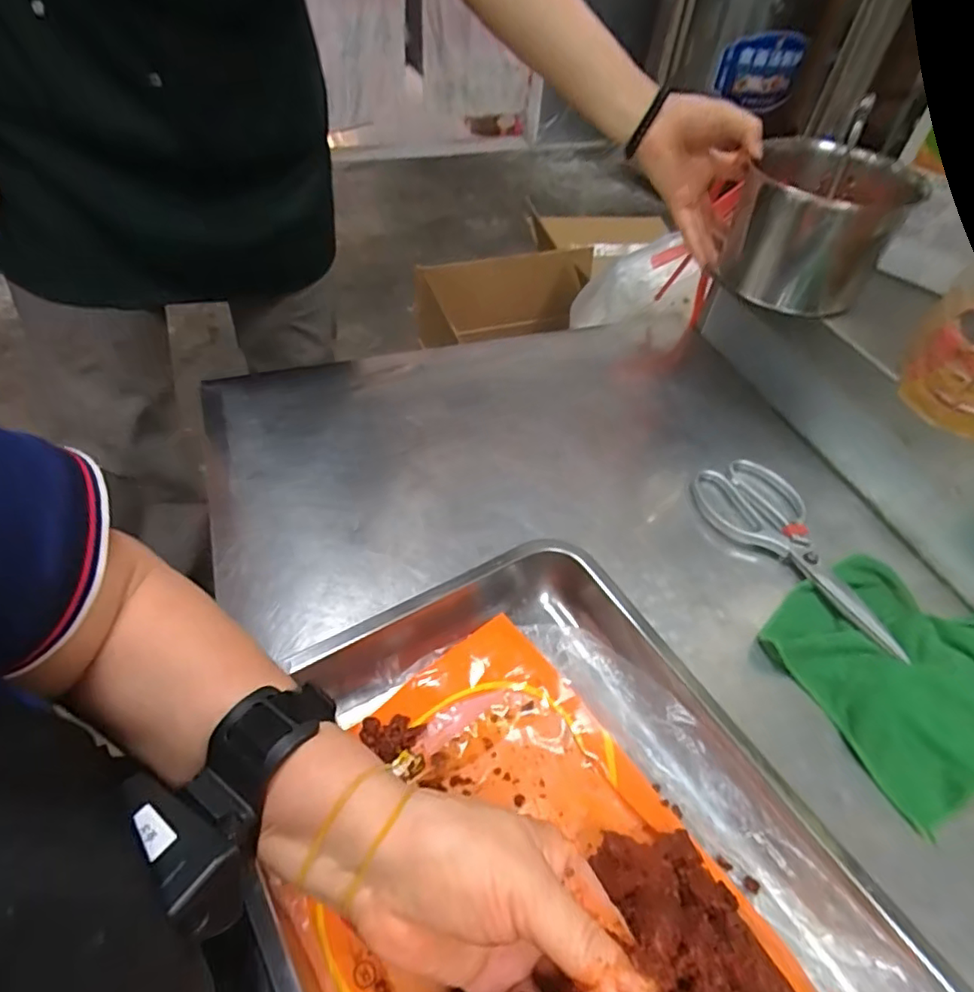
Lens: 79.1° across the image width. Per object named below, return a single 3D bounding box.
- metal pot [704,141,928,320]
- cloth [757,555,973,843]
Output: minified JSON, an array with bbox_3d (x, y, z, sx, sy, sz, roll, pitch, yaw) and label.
[{"bbox_3d":[0.309,-0.258,0.564,0.131,0.121,0.111,26,52,16],"label":"metal pot"},{"bbox_3d":[0.323,0.134,0.445,0.170,0.031,0.184,-17,52,-21],"label":"cloth"}]

